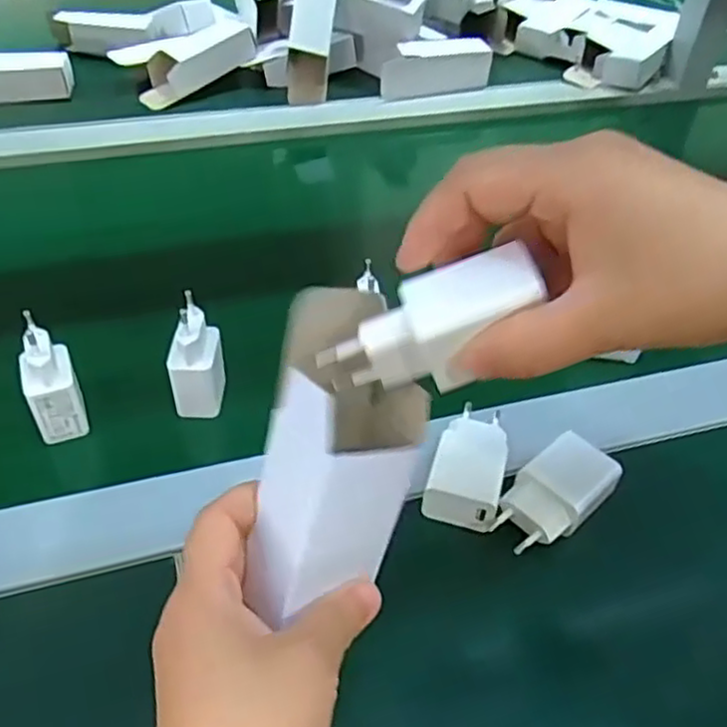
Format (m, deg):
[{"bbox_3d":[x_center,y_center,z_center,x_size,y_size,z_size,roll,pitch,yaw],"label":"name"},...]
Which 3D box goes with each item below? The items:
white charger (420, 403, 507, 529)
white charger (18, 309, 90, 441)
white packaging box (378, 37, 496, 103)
[{"bbox_3d":[0.062,0.055,0.407,0.039,0.025,0.075,15,41,10],"label":"white charger"},{"bbox_3d":[-0.185,0.009,0.423,0.028,0.073,0.031,-12,44,-21],"label":"white charger"},{"bbox_3d":[0.078,-0.330,0.791,0.132,0.050,0.033,-14,44,-22],"label":"white packaging box"}]

